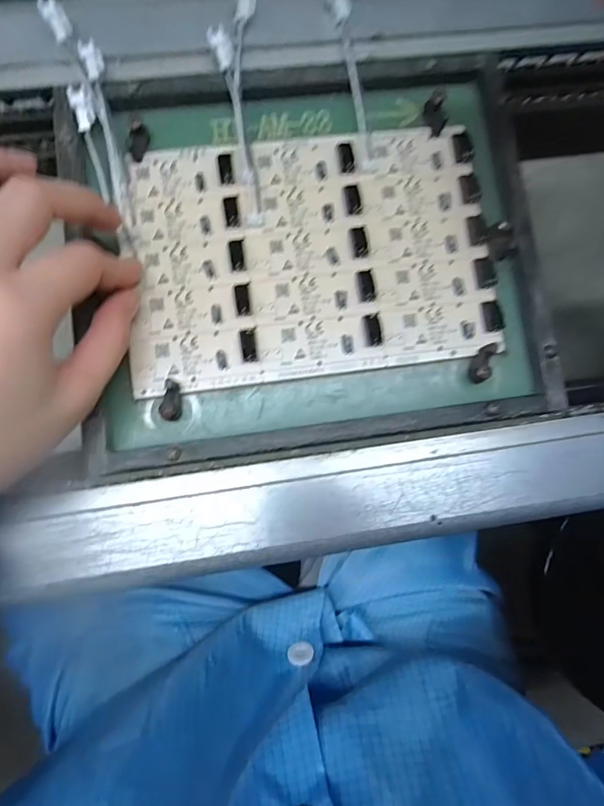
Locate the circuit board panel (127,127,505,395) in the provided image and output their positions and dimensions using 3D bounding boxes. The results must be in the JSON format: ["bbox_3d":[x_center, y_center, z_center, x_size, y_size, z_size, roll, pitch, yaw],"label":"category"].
[{"bbox_3d":[0.007,-0.078,0.243,0.188,0.009,0.126,-7,85,-6],"label":"circuit board panel"}]

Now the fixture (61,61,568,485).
[{"bbox_3d":[0.006,-0.075,0.239,0.230,0.016,0.193,-8,85,-6],"label":"fixture"}]

